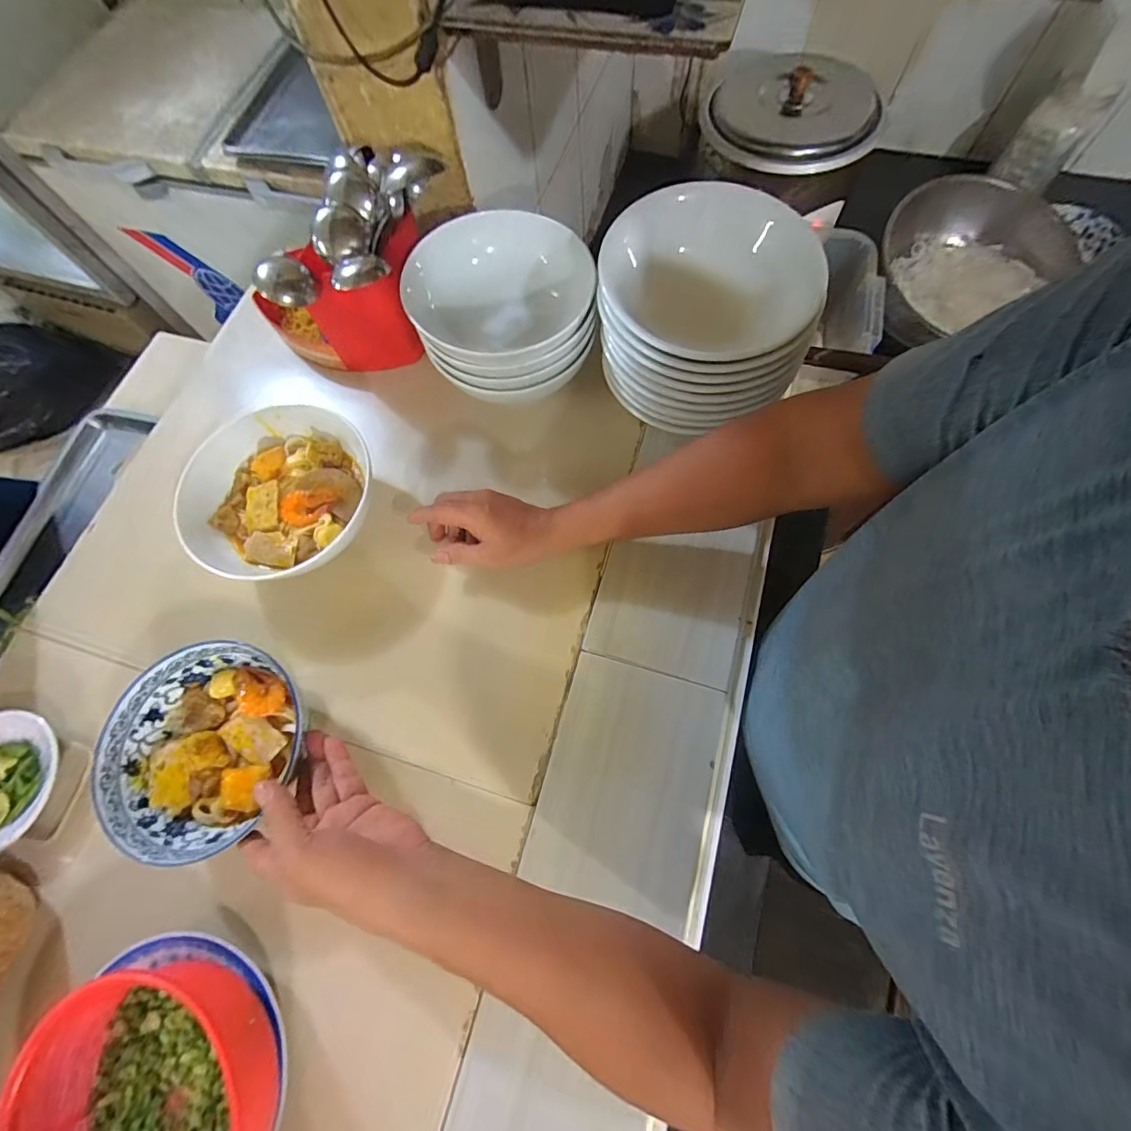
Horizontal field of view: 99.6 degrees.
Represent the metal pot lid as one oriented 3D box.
[{"bbox_3d":[0.390,-0.793,0.811,0.284,0.058,0.309,0,72,1],"label":"metal pot lid"}]

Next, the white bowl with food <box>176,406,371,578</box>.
[{"bbox_3d":[-0.305,-0.074,0.523,0.188,0.070,0.189,0,72,1],"label":"white bowl with food"}]

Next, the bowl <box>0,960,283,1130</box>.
[{"bbox_3d":[-0.304,0.405,0.352,0.184,0.088,0.190,0,72,1],"label":"bowl"}]

